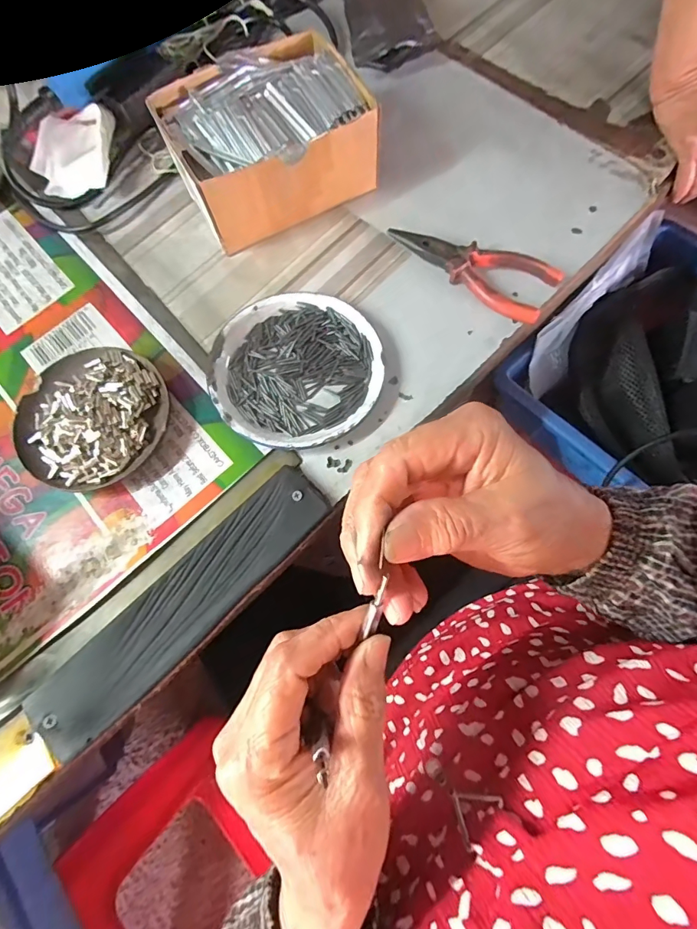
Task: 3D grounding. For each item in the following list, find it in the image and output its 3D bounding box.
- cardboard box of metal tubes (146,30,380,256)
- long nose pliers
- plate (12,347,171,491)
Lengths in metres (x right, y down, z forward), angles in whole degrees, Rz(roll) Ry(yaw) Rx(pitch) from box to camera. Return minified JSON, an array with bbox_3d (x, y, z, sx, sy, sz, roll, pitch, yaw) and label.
[{"bbox_3d":[-0.071,-0.282,0.387,0.164,0.069,0.129,-26,73,-7],"label":"cardboard box of metal tubes"},{"bbox_3d":[0.105,-0.173,0.370,0.142,0.019,0.050,39,77,13],"label":"long nose pliers"},{"bbox_3d":[-0.196,-0.038,0.334,0.109,0.026,0.110,-1,72,2],"label":"plate"}]

